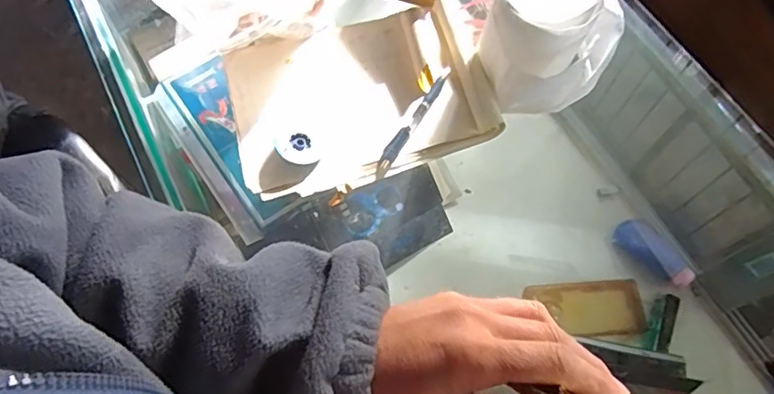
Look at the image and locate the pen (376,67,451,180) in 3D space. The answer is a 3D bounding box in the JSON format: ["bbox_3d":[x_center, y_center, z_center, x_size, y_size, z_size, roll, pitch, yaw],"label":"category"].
[{"bbox_3d":[0.028,-0.081,0.581,0.014,0.016,0.146,30,69,12],"label":"pen"}]

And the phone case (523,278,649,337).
[{"bbox_3d":[0.273,0.153,0.743,0.151,0.017,0.075,-3,66,-2],"label":"phone case"}]

